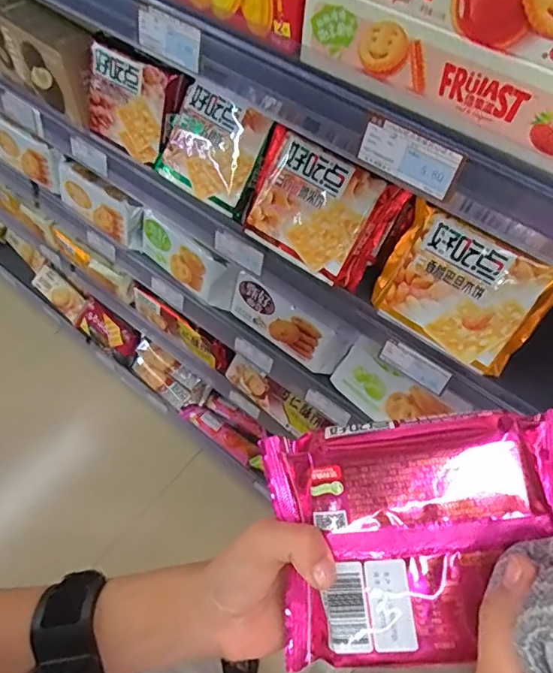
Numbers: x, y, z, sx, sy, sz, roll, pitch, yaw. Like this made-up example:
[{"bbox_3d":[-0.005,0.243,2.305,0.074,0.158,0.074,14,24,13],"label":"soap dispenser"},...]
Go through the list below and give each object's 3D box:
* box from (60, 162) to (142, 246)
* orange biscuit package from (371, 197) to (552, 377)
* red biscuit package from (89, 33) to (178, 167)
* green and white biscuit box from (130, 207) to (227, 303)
[{"bbox_3d":[-0.306,-0.225,0.832,0.192,0.075,0.033,35,63,18],"label":"box"},{"bbox_3d":[0.176,-0.042,0.478,0.149,0.117,0.023,35,32,17],"label":"orange biscuit package"},{"bbox_3d":[-0.176,-0.286,0.609,0.113,0.112,0.035,32,39,18],"label":"red biscuit package"},{"bbox_3d":[-0.153,-0.131,0.797,0.183,0.082,0.044,37,40,17],"label":"green and white biscuit box"}]

